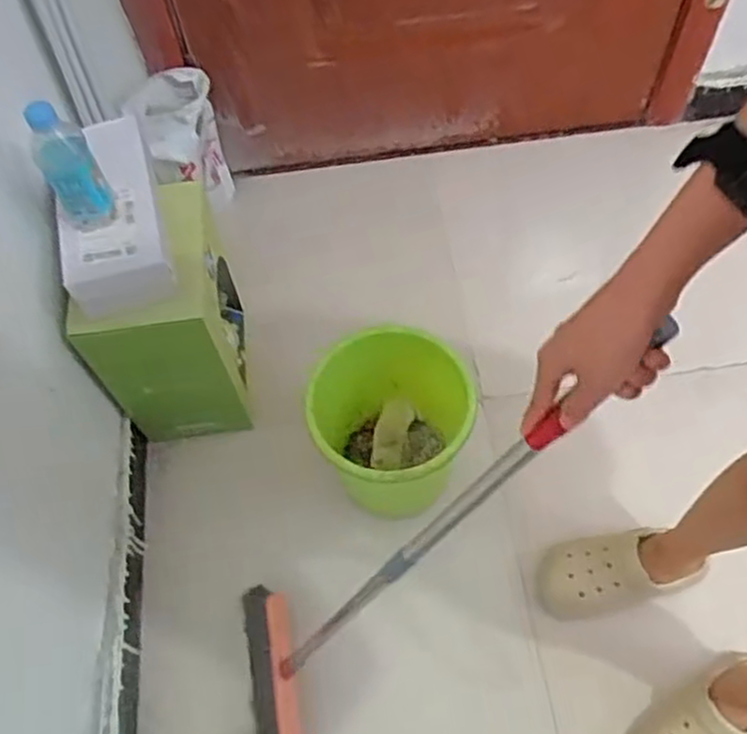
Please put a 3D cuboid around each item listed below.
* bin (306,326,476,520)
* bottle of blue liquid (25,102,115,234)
[{"bbox_3d":[0.032,0.091,1.133,0.230,0.296,0.251,-1,59,2],"label":"bin"},{"bbox_3d":[-0.357,-0.236,0.875,0.063,0.166,0.069,-25,62,-12],"label":"bottle of blue liquid"}]

